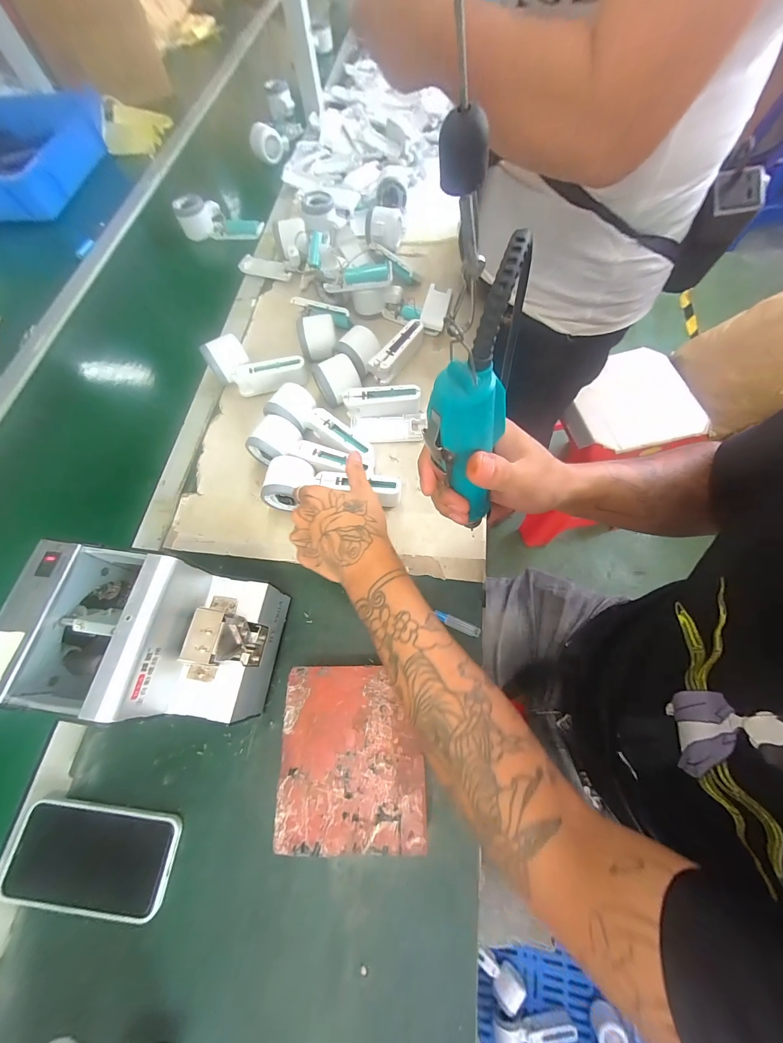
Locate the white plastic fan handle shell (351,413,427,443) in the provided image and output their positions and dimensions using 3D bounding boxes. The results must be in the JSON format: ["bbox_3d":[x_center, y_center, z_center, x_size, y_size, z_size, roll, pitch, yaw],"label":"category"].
[{"bbox_3d":[-0.005,-0.132,0.487,0.105,0.014,0.041,3,68,4],"label":"white plastic fan handle shell"}]

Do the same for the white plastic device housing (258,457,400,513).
[{"bbox_3d":[-0.071,-0.044,0.433,0.163,0.049,0.056,5,68,0],"label":"white plastic device housing"}]

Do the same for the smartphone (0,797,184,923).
[{"bbox_3d":[-0.274,0.307,0.319,0.148,0.016,0.073,5,68,5],"label":"smartphone"}]

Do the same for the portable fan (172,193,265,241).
[{"bbox_3d":[-0.338,-0.598,0.698,0.165,0.055,0.062,5,68,-9],"label":"portable fan"}]

